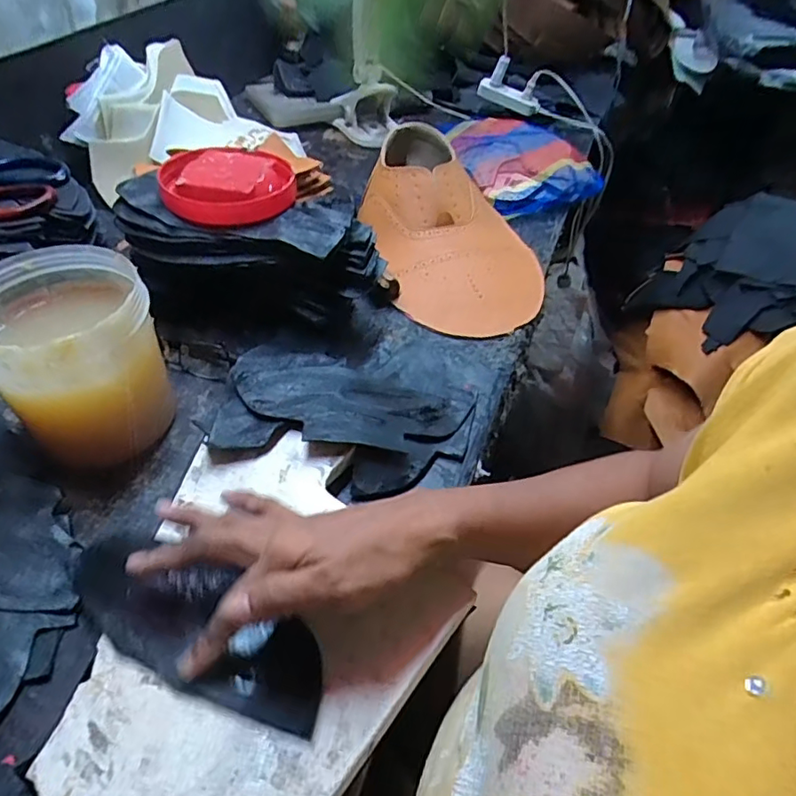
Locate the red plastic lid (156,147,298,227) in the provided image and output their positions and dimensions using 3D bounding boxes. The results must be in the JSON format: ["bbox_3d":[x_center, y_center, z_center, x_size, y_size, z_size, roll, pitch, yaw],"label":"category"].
[{"bbox_3d":[-0.157,-0.199,0.529,0.118,0.026,0.114,1,44,-1],"label":"red plastic lid"}]

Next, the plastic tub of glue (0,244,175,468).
[{"bbox_3d":[-0.243,-0.033,0.432,0.111,0.116,0.116,1,44,-1],"label":"plastic tub of glue"}]

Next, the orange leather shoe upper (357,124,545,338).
[{"bbox_3d":[0.061,-0.196,0.642,0.187,0.096,0.302,-4,44,-6],"label":"orange leather shoe upper"}]

